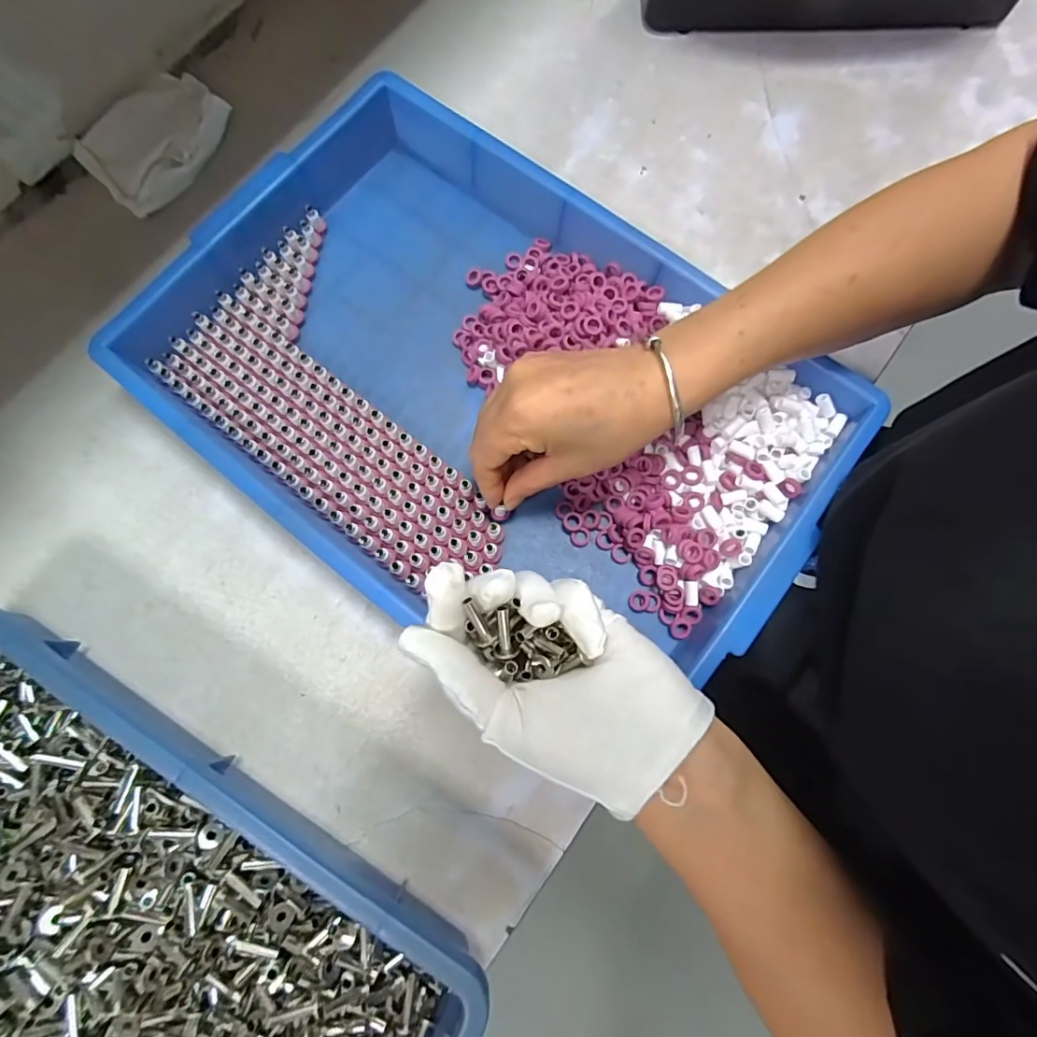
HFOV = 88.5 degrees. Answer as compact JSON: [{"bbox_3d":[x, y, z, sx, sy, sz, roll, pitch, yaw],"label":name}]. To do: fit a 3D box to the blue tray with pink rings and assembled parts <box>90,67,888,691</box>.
[{"bbox_3d":[-0.020,-0.084,0.351,0.421,0.049,0.290,35,80,7],"label":"blue tray with pink rings and assembled parts"}]

